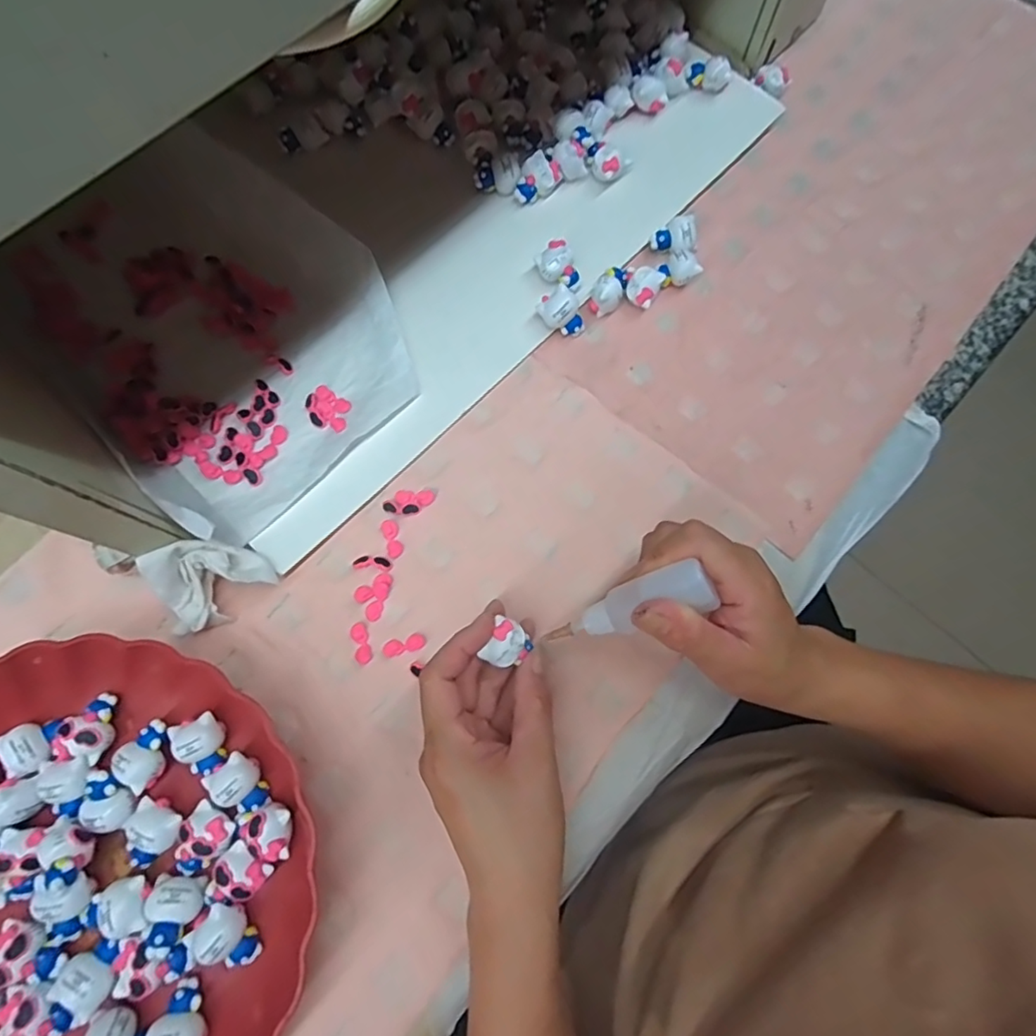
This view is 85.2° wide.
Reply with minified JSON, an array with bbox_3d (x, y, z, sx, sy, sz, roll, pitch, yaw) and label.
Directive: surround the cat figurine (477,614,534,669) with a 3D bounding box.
[{"bbox_3d":[-0.005,0.069,0.309,0.024,0.015,0.025,22,71,6],"label":"cat figurine"}]

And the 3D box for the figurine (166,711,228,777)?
[{"bbox_3d":[-0.176,0.125,0.309,0.025,0.012,0.031,-22,76,-7],"label":"figurine"}]

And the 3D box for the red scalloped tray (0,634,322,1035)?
[{"bbox_3d":[-0.231,0.193,0.278,0.225,0.046,0.237,-24,76,-7],"label":"red scalloped tray"}]

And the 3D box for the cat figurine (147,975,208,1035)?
[{"bbox_3d":[-0.166,0.250,0.277,0.023,0.015,0.034,0,74,-1],"label":"cat figurine"}]

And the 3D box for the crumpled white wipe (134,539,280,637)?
[{"bbox_3d":[-0.179,0.035,0.328,0.060,0.040,0.045,-35,78,-10],"label":"crumpled white wipe"}]

